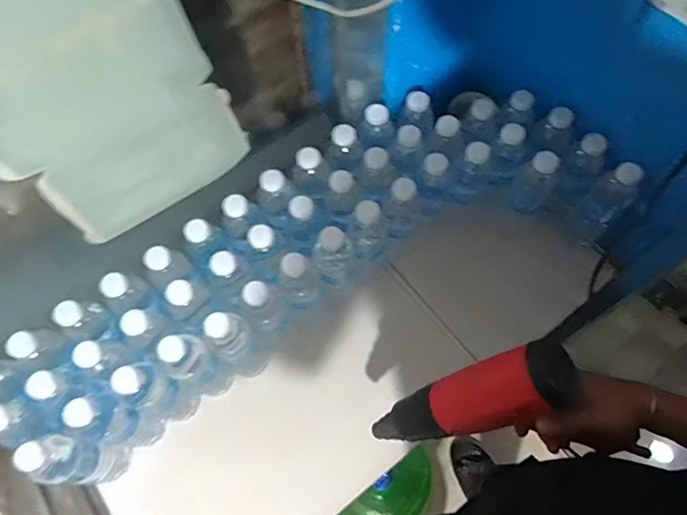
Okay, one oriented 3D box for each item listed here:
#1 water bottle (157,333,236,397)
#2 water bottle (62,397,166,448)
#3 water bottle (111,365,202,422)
[{"bbox_3d":[-0.200,0.156,0.687,0.053,0.196,0.054,0,66,1],"label":"water bottle"},{"bbox_3d":[-0.306,0.227,0.666,0.057,0.203,0.052,0,66,1],"label":"water bottle"},{"bbox_3d":[-0.250,0.194,0.682,0.053,0.216,0.055,0,66,1],"label":"water bottle"}]

